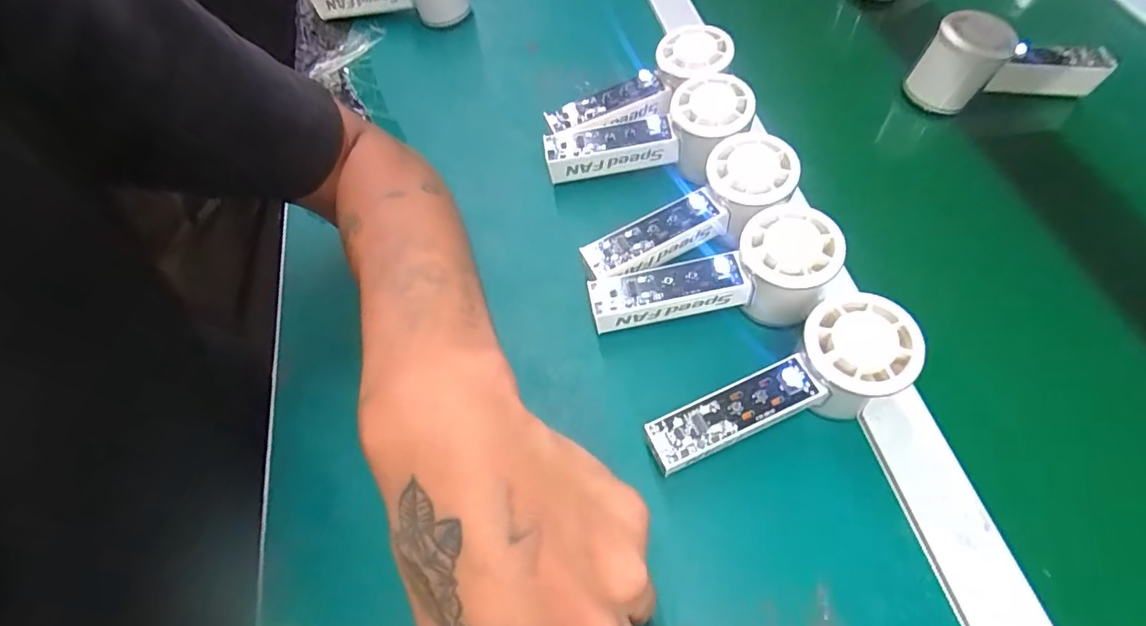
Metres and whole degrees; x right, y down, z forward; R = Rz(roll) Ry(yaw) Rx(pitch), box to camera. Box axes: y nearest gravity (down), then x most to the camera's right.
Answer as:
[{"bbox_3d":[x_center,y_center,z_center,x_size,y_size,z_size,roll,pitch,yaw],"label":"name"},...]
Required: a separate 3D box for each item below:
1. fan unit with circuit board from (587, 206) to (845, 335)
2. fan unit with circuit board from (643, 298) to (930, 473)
[{"bbox_3d":[0.089,-0.015,0.334,0.151,0.057,0.056,-13,58,10],"label":"fan unit with circuit board"},{"bbox_3d":[0.114,0.046,0.298,0.152,0.052,0.055,-26,61,1],"label":"fan unit with circuit board"}]

